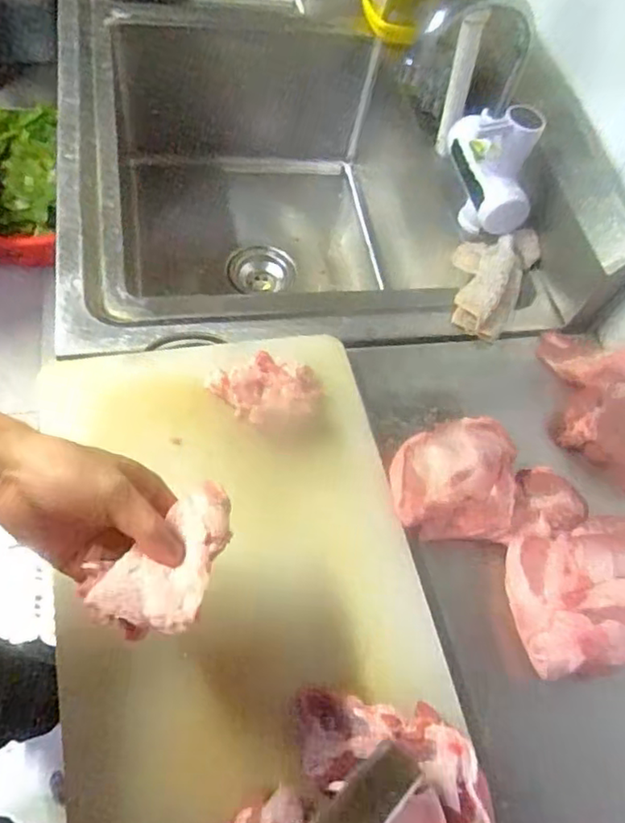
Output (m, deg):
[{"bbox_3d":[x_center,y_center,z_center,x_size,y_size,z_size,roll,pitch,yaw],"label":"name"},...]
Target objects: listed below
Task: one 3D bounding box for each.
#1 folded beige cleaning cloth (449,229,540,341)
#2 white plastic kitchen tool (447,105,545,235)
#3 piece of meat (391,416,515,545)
[{"bbox_3d":[0.201,-0.153,0.730,0.089,0.049,0.155,24,59,5],"label":"folded beige cleaning cloth"},{"bbox_3d":[0.211,-0.299,0.744,0.052,0.135,0.155,-6,61,-13],"label":"white plastic kitchen tool"},{"bbox_3d":[0.130,0.053,0.583,0.111,0.051,0.126,13,59,-2],"label":"piece of meat"}]

